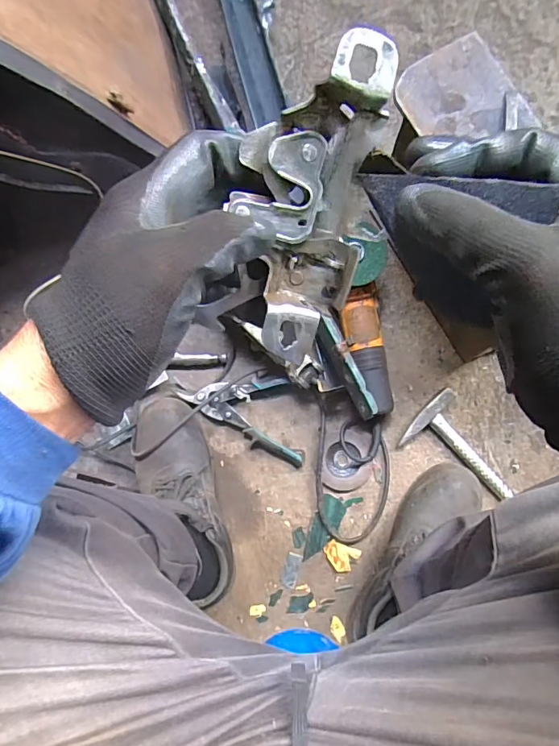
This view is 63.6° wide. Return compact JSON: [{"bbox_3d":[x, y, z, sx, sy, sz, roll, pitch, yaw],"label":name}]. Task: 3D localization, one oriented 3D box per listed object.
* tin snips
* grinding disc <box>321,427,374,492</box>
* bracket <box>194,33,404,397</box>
[{"bbox_3d":[-0.066,0.075,0.720,0.196,0.031,0.134,0,83,2],"label":"tin snips"},{"bbox_3d":[0.106,0.137,0.711,0.087,0.018,0.096,1,83,2],"label":"grinding disc"},{"bbox_3d":[0.011,-0.083,0.239,0.070,0.043,0.156,16,109,4],"label":"bracket"}]

